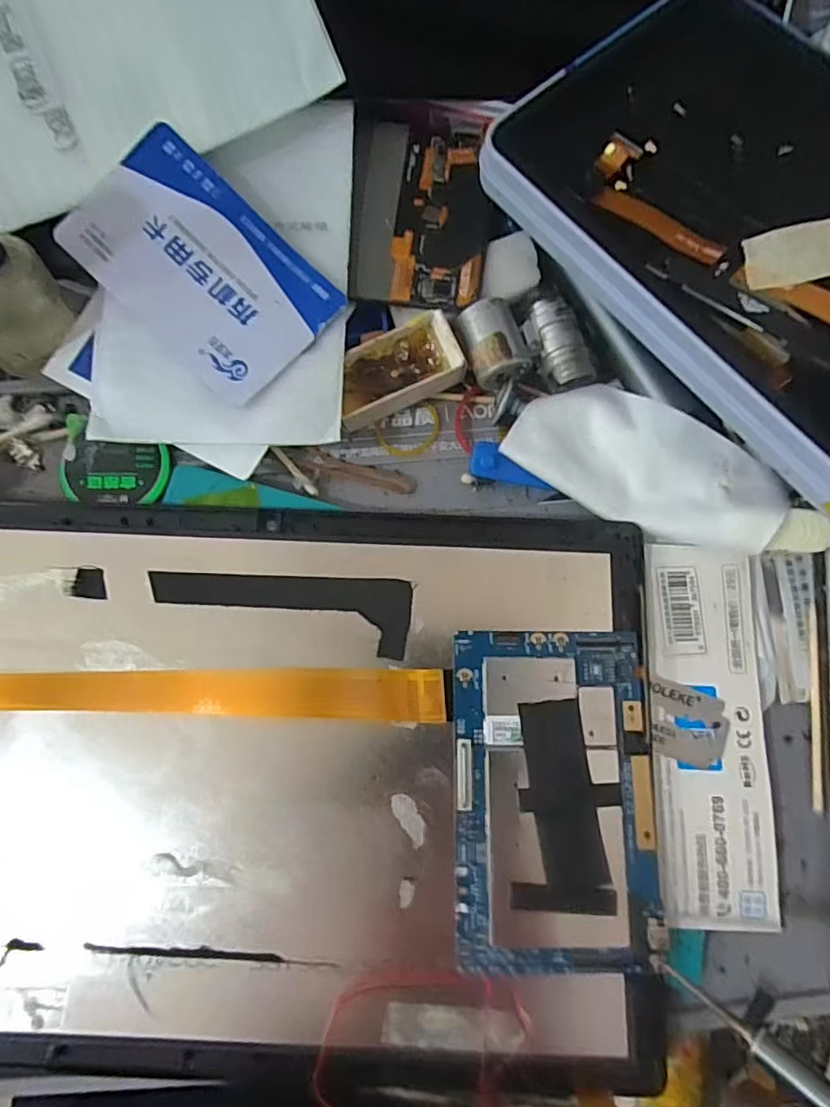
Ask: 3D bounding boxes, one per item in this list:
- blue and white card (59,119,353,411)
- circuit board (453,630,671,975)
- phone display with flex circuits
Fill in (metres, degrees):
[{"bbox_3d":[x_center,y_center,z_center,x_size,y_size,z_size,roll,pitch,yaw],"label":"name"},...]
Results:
[{"bbox_3d":[-0.071,-0.095,0.192,0.085,0.004,0.054,43,87,-1],"label":"blue and white card"},{"bbox_3d":[0.041,0.070,0.167,0.057,0.004,0.092,1,78,-2],"label":"circuit board"},{"bbox_3d":[0.002,-0.122,0.204,0.046,0.004,0.071,1,77,-1],"label":"phone display with flex circuits"}]

